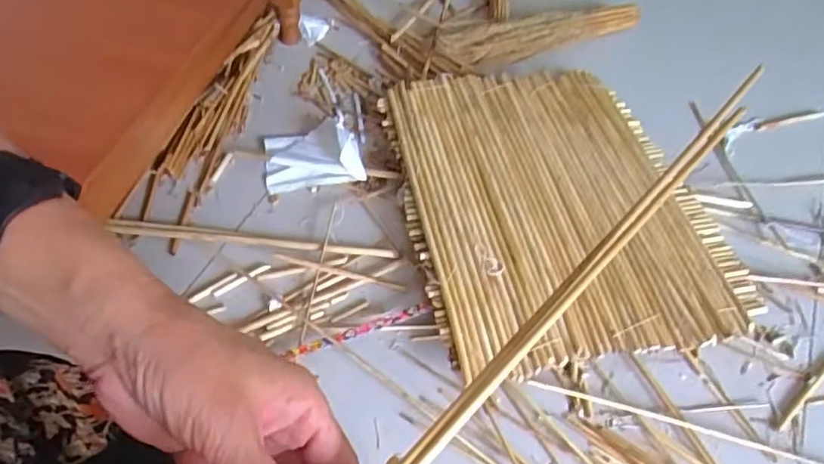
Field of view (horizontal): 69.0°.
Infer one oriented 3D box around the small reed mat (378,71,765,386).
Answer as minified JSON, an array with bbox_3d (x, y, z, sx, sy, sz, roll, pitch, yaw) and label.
[{"bbox_3d":[0.210,-0.056,0.882,0.436,0.034,0.490,-7,55,-11],"label":"small reed mat"}]

